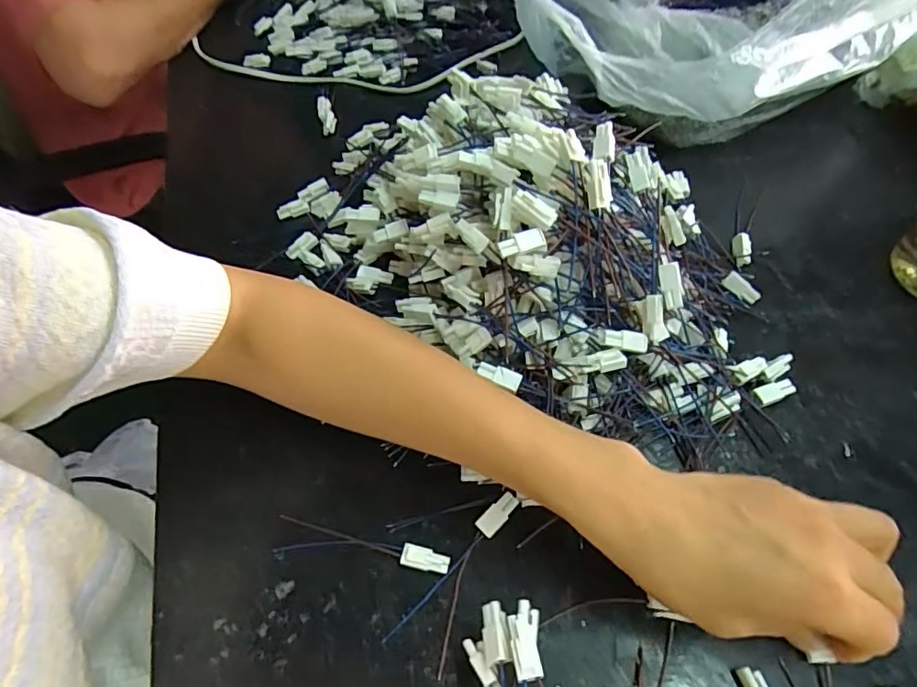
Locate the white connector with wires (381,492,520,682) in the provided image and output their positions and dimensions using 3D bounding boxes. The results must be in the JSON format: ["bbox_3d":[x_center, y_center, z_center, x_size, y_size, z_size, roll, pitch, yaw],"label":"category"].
[{"bbox_3d":[0.002,0.119,0.279,0.032,0.010,0.089,29,63,20],"label":"white connector with wires"}]

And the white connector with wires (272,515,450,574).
[{"bbox_3d":[-0.052,0.108,0.290,0.095,0.007,0.017,6,58,7],"label":"white connector with wires"}]

